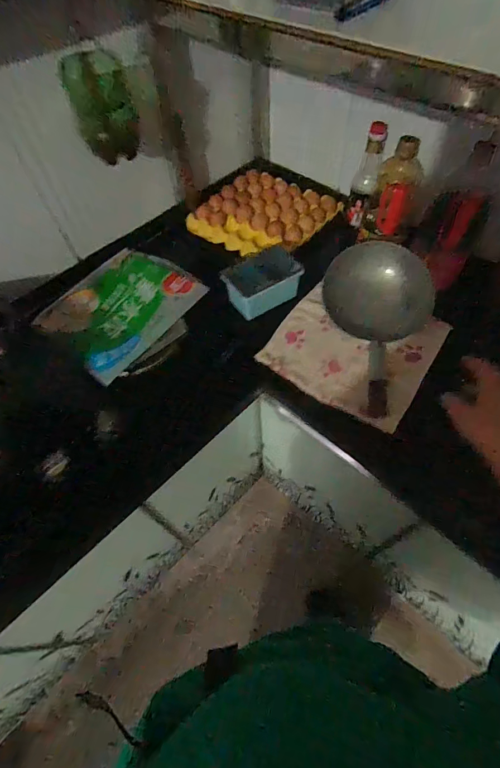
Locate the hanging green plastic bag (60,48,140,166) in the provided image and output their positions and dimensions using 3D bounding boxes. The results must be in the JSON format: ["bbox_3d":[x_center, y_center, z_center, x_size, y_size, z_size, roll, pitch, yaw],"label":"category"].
[{"bbox_3d":[-0.256,-0.484,0.652,0.062,0.149,0.091,28,59,17],"label":"hanging green plastic bag"}]

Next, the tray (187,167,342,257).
[{"bbox_3d":[0.034,-0.433,0.958,0.307,0.062,0.268,34,61,21],"label":"tray"}]

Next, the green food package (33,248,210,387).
[{"bbox_3d":[-0.246,-0.150,0.724,0.217,0.044,0.271,32,61,20],"label":"green food package"}]

